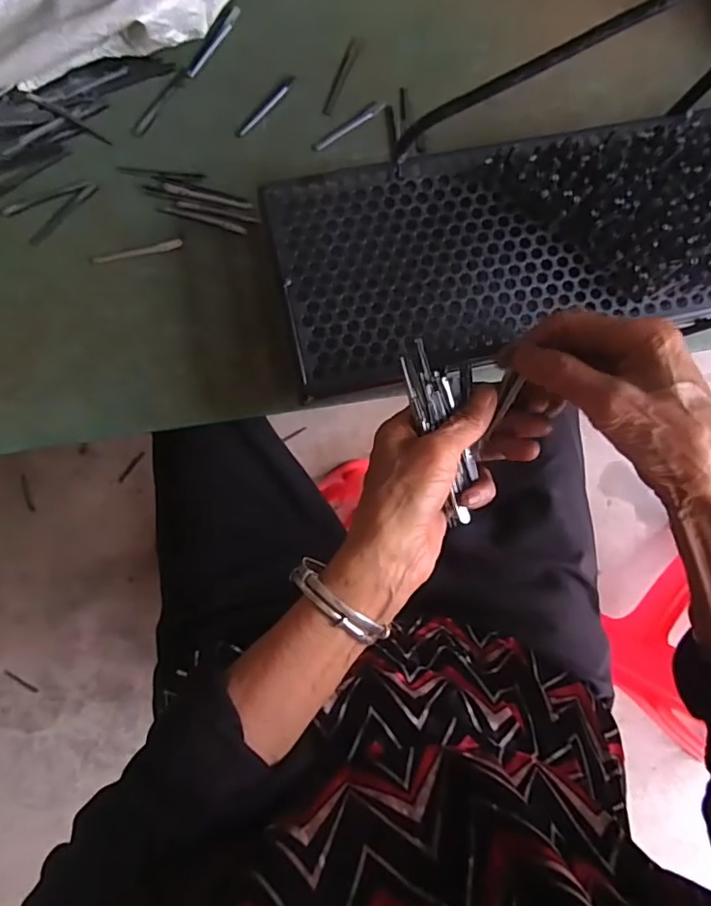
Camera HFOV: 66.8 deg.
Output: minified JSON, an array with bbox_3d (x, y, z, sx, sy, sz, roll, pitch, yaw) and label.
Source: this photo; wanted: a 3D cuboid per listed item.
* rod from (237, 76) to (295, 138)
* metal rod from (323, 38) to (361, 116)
[{"bbox_3d":[-0.070,-0.271,0.421,0.008,0.004,0.063,42,85,-3],"label":"rod"},{"bbox_3d":[-0.011,-0.297,0.425,0.008,0.005,0.063,23,86,-4],"label":"metal rod"}]

